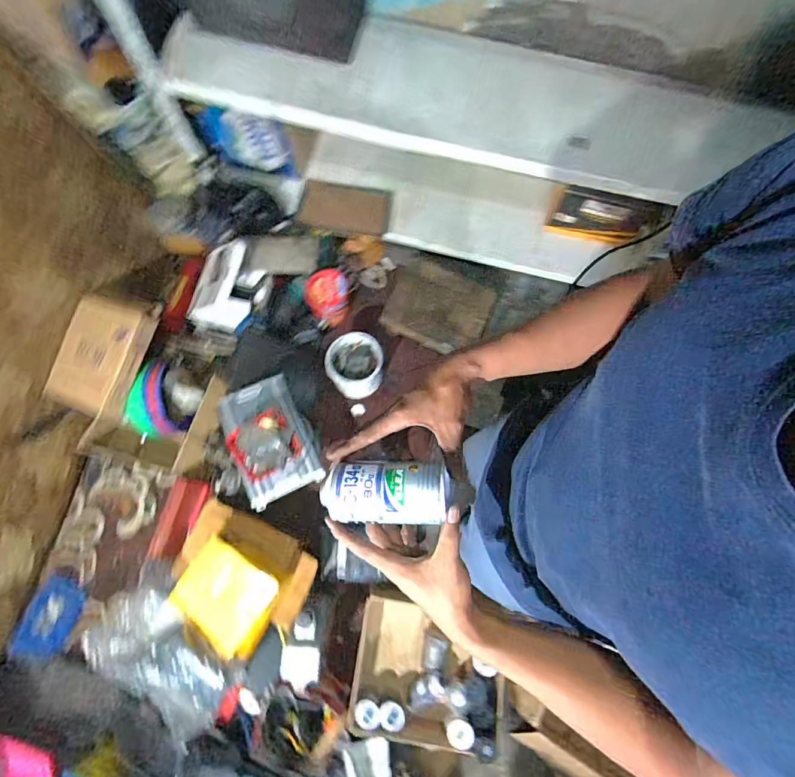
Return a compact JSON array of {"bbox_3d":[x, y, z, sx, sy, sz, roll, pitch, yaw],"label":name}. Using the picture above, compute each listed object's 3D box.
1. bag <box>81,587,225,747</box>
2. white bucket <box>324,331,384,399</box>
[{"bbox_3d":[-0.585,0.673,1.028,0.167,0.131,0.368,-44,79,-11],"label":"bag"},{"bbox_3d":[-0.146,-0.084,1.467,0.194,0.155,0.195,0,74,0],"label":"white bucket"}]

